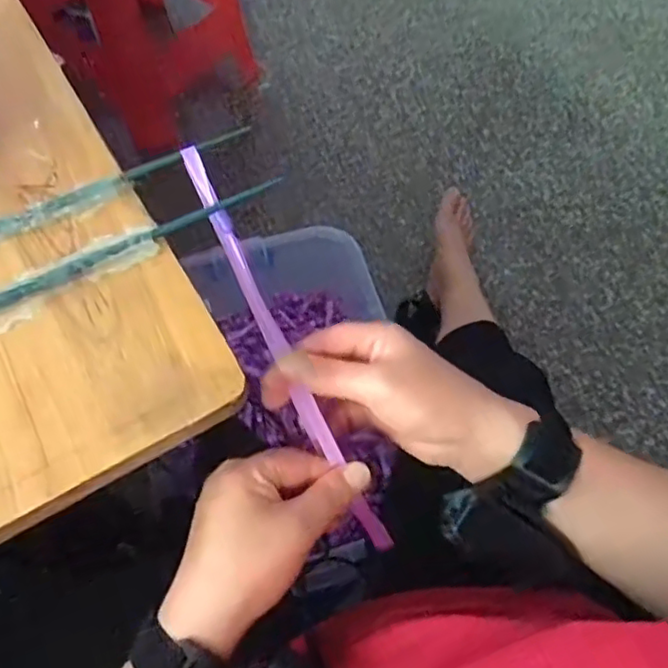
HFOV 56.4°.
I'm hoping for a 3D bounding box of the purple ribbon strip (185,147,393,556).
[{"bbox_3d":[-0.032,0.009,0.384,0.017,0.014,0.275,-26,87,-13],"label":"purple ribbon strip"}]

